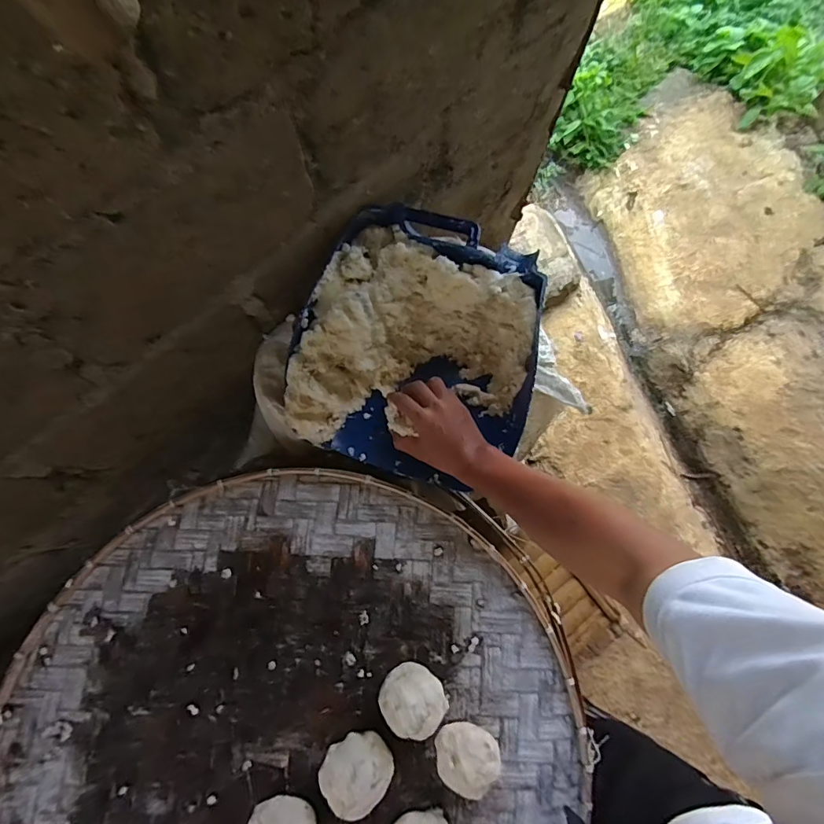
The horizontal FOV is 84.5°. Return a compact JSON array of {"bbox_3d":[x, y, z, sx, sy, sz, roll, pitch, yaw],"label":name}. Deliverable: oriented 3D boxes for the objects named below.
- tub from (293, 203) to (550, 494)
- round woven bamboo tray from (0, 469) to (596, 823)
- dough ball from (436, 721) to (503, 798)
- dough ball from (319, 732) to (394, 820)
[{"bbox_3d":[0.002,-0.086,0.622,0.306,0.121,0.326,12,79,1],"label":"tub"},{"bbox_3d":[-0.155,0.426,0.531,0.690,0.052,0.690,0,79,-1],"label":"round woven bamboo tray"},{"bbox_3d":[0.066,0.409,0.535,0.082,0.046,0.071,19,80,3],"label":"dough ball"},{"bbox_3d":[-0.064,0.423,0.531,0.084,0.048,0.074,-35,82,-7],"label":"dough ball"}]

